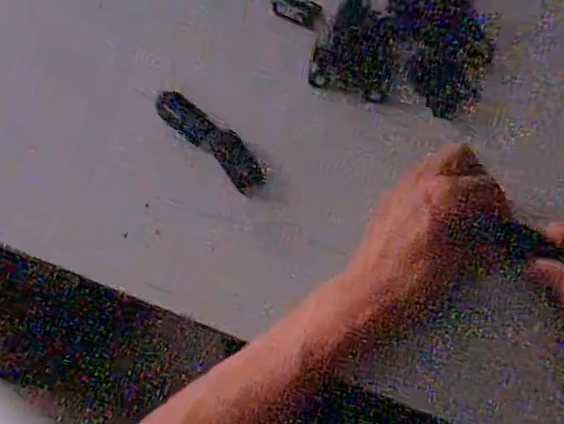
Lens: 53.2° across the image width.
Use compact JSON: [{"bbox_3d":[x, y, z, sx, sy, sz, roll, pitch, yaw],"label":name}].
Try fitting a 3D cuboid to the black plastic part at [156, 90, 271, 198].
[{"bbox_3d":[-0.055,-0.055,0.435,0.101,0.015,0.027,40,75,0],"label":"black plastic part"}]

